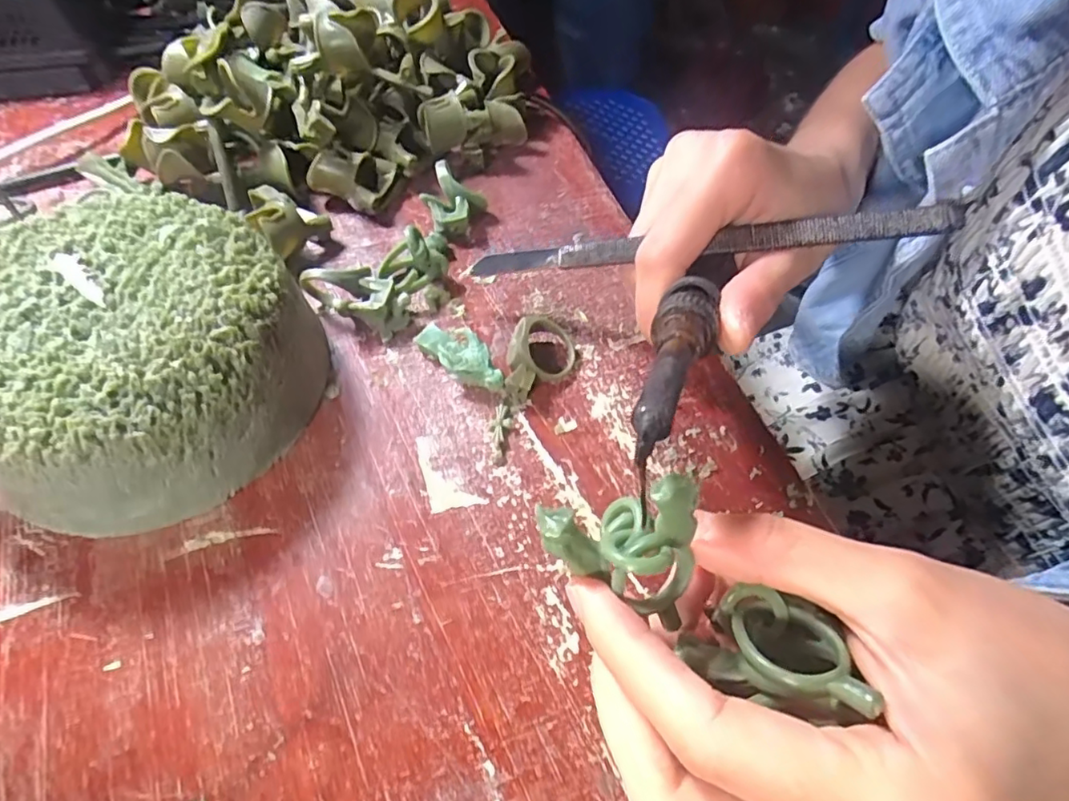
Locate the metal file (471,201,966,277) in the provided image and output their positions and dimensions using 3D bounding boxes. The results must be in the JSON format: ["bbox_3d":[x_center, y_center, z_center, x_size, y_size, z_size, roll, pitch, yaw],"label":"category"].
[{"bbox_3d":[0.055,-0.055,0.203,0.160,0.007,0.007,-2,55,16],"label":"metal file"}]

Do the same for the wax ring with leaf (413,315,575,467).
[{"bbox_3d":[-0.009,-0.015,0.216,0.049,0.016,0.059,-28,63,-21],"label":"wax ring with leaf"}]

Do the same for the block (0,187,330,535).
[{"bbox_3d":[-0.126,-0.015,0.187,0.095,0.047,0.098,2,57,-3],"label":"block"}]

